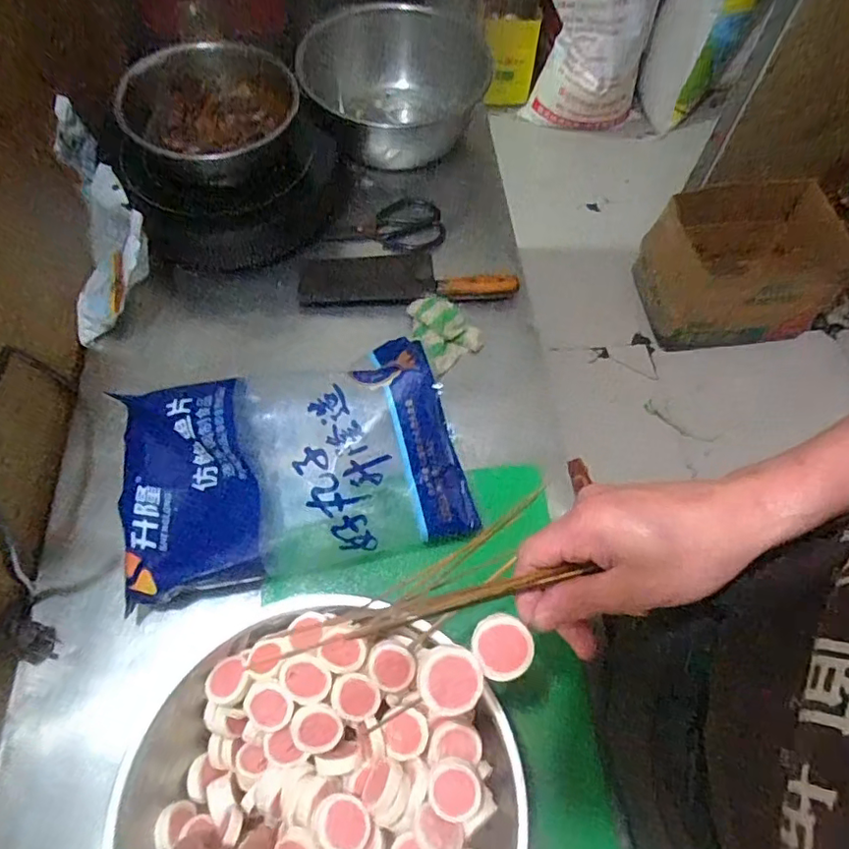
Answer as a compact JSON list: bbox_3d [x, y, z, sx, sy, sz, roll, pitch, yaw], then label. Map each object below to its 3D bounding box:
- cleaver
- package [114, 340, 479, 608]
[{"bbox_3d":[-0.029,-0.222,0.827,0.303,0.025,0.100,-4,61,-3],"label":"cleaver"},{"bbox_3d":[-0.141,0.037,0.623,0.359,0.117,0.226,-10,62,-6],"label":"package"}]

